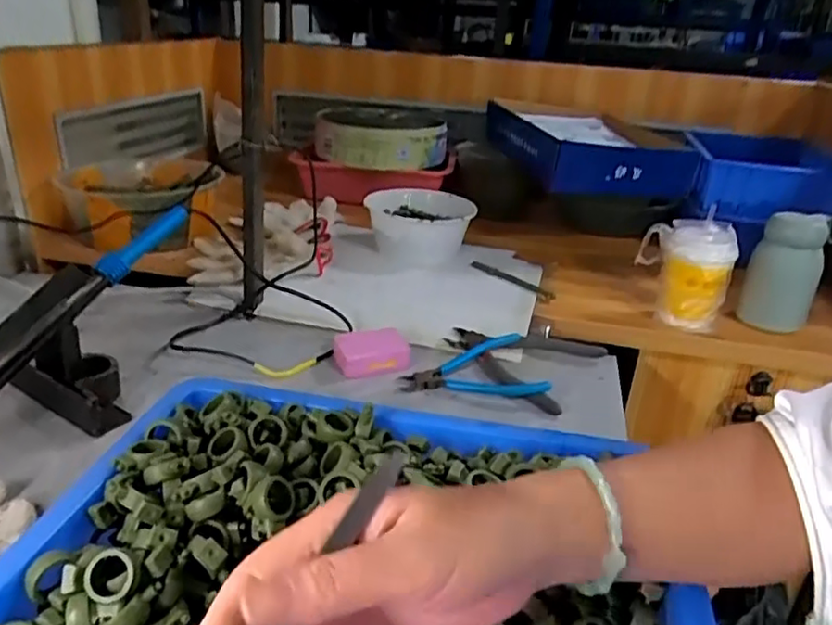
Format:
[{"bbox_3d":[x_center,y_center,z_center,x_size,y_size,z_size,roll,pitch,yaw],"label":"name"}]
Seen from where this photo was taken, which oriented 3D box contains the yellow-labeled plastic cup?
[{"bbox_3d":[0.336,-0.049,0.793,0.099,0.134,0.072,5,25,3],"label":"yellow-labeled plastic cup"}]

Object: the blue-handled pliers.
[{"bbox_3d":[0.061,0.057,0.678,0.150,0.026,0.108,4,26,3],"label":"blue-handled pliers"}]

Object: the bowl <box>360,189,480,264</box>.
[{"bbox_3d":[0.003,-0.138,0.985,0.166,0.071,0.164,5,25,1],"label":"bowl"}]

